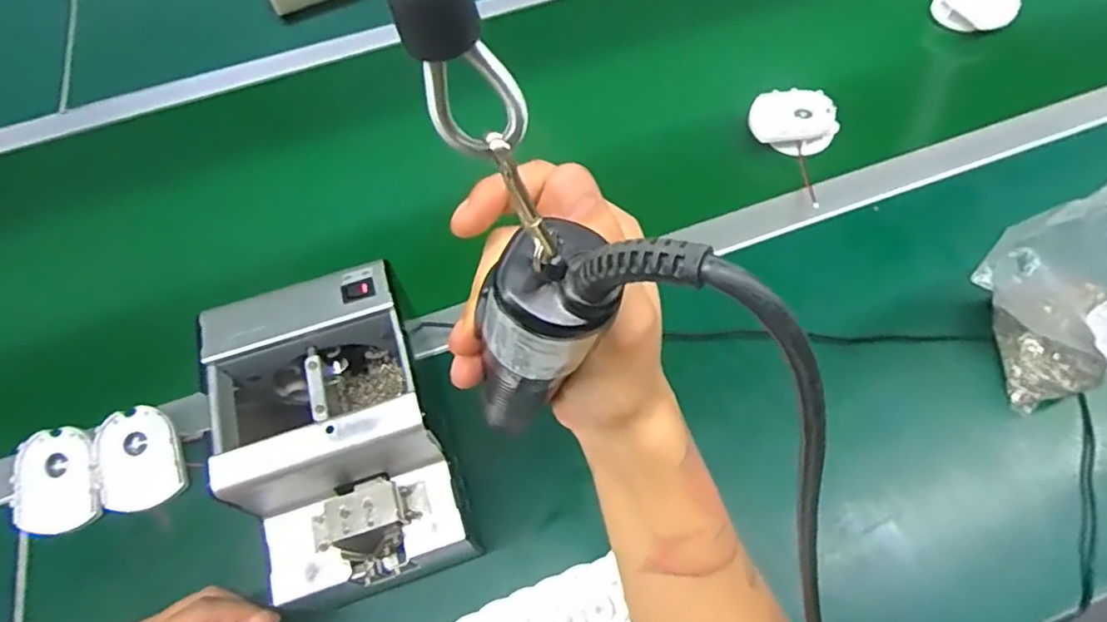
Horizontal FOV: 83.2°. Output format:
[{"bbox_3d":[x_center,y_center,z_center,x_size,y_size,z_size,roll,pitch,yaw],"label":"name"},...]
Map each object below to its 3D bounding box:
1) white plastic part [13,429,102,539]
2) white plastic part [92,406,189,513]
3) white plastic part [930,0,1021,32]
[{"bbox_3d":[-0.378,0.129,0.473,0.063,0.008,0.075,-7,80,-4],"label":"white plastic part"},{"bbox_3d":[-0.321,0.115,0.486,0.058,0.012,0.076,-9,83,-12],"label":"white plastic part"},{"bbox_3d":[0.499,-0.364,0.737,0.086,0.032,0.062,34,67,22],"label":"white plastic part"}]

